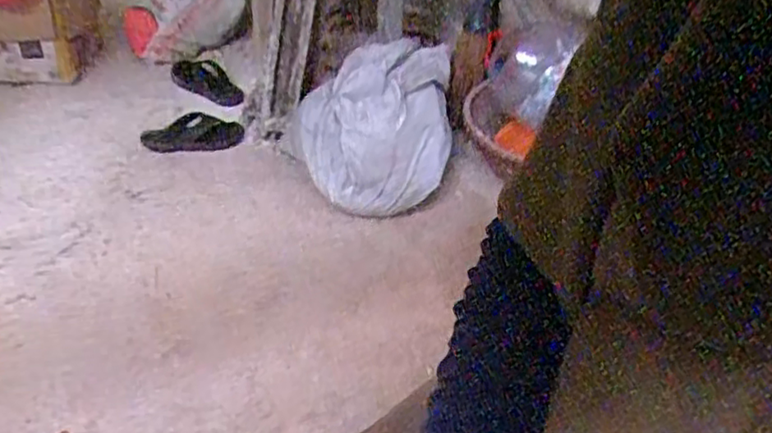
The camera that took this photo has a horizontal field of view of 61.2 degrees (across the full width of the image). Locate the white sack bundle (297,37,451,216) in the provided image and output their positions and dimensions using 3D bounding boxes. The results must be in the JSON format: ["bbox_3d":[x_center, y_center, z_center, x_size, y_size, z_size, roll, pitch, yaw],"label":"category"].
[{"bbox_3d":[-0.028,-0.249,1.622,0.365,0.192,0.469,3,42,-1],"label":"white sack bundle"}]

